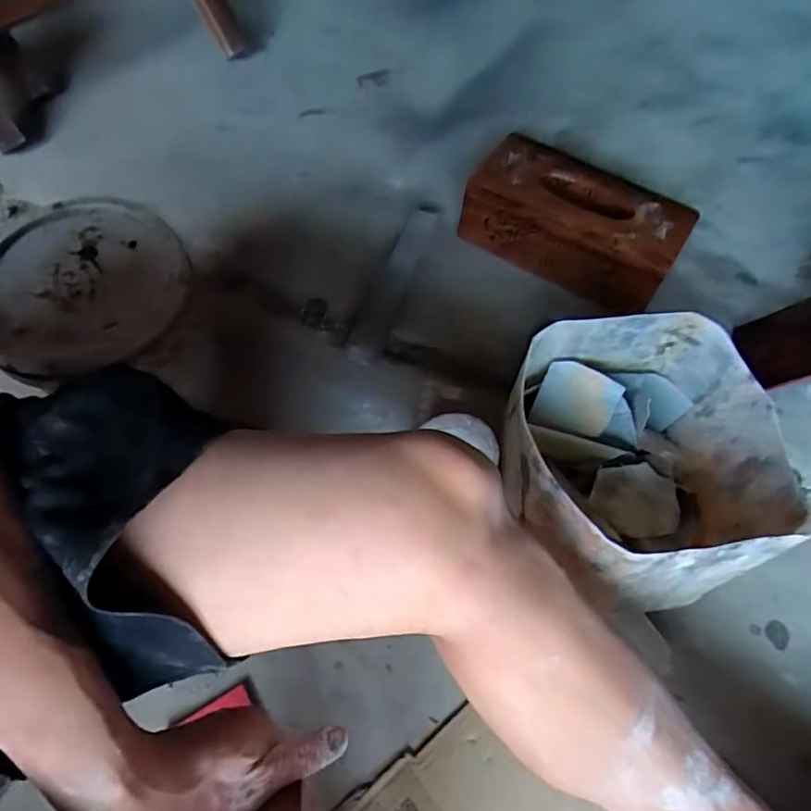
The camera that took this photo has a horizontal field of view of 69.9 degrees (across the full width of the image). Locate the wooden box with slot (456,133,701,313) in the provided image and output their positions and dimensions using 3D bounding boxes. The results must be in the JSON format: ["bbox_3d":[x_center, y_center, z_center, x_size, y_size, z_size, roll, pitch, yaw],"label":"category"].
[{"bbox_3d":[0.205,-0.227,0.720,0.258,0.107,0.124,30,66,15],"label":"wooden box with slot"}]

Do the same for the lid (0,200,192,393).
[{"bbox_3d":[-0.293,-0.109,0.521,0.184,0.026,0.192,1,62,-2],"label":"lid"}]

